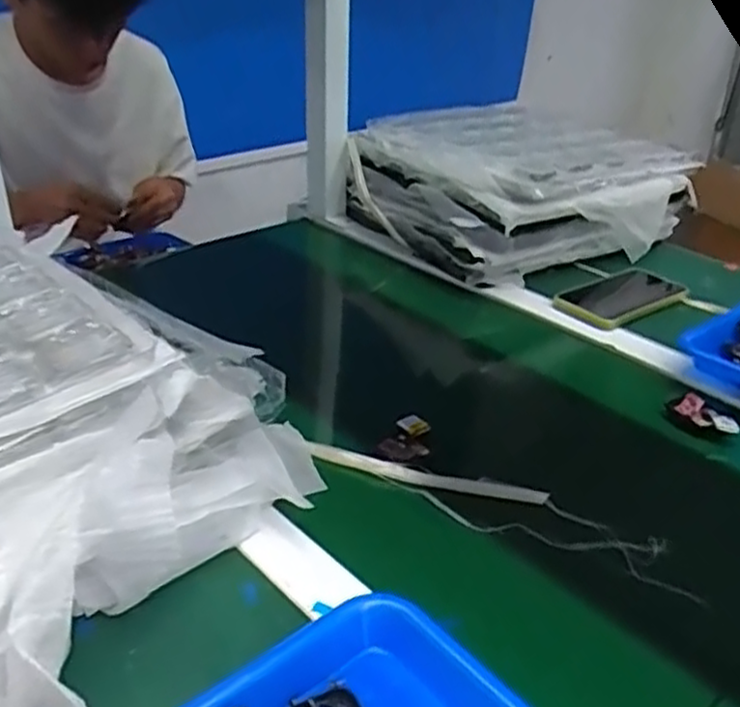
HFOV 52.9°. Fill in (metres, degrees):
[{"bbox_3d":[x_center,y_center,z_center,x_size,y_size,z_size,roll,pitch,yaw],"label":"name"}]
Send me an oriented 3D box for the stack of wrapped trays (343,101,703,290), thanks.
[{"bbox_3d":[0.198,-0.222,0.993,0.376,0.139,0.298,-16,34,-27],"label":"stack of wrapped trays"}]

